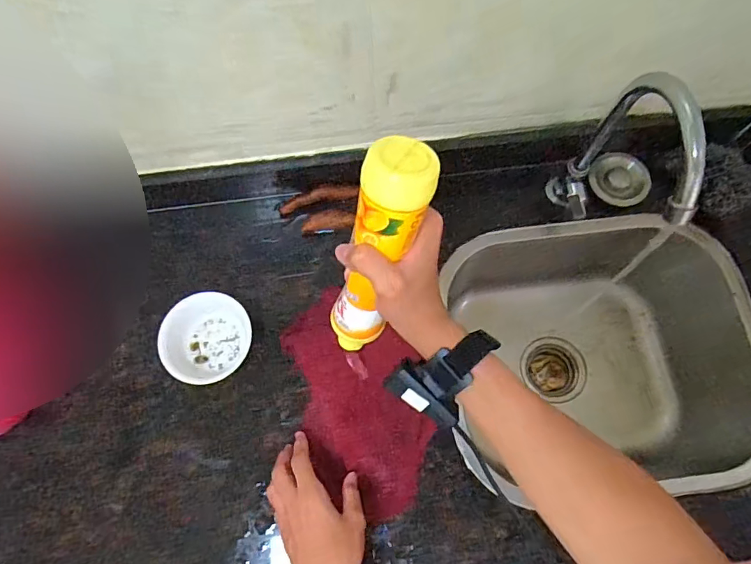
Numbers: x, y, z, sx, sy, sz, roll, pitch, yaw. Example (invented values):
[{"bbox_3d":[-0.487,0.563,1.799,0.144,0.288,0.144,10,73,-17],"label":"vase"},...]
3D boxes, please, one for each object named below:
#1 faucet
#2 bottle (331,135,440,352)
[{"bbox_3d":[0.272,-0.109,0.550,0.034,0.284,0.176,-1,72,1],"label":"faucet"},{"bbox_3d":[-0.001,-0.018,0.383,0.051,0.197,0.042,27,47,9],"label":"bottle"}]

